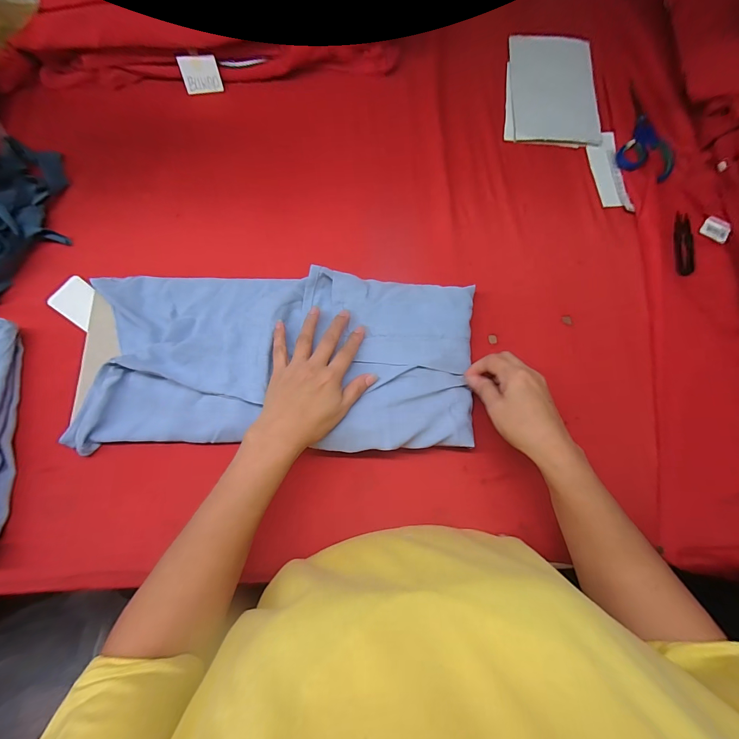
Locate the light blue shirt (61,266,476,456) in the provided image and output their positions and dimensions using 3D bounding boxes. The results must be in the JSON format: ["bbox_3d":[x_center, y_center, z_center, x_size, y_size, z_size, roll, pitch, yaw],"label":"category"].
[{"bbox_3d":[-0.101,-0.015,0.396,0.436,0.030,0.202,1,77,2],"label":"light blue shirt"}]

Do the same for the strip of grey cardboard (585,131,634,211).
[{"bbox_3d":[0.342,-0.284,0.489,0.042,0.006,0.130,-4,77,1],"label":"strip of grey cardboard"}]

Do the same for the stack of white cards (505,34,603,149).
[{"bbox_3d":[0.281,-0.431,0.522,0.137,0.006,0.212,7,77,0],"label":"stack of white cards"}]

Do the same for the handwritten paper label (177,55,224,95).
[{"bbox_3d":[-0.245,-0.428,0.496,0.054,0.041,0.006,-6,40,-2],"label":"handwritten paper label"}]

